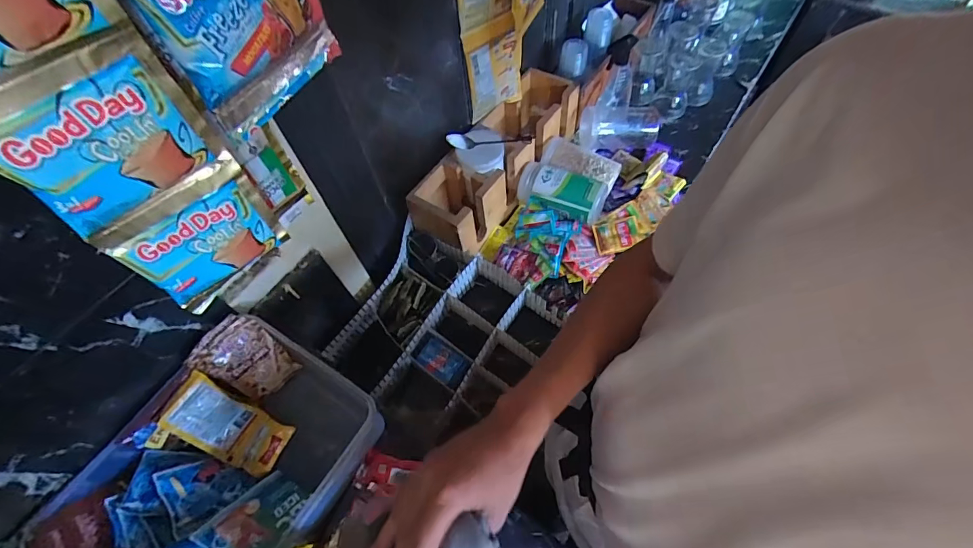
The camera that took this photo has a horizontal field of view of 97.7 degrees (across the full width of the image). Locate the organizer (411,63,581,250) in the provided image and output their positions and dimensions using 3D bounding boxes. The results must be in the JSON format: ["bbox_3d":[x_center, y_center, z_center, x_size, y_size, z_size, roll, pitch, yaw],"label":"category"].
[{"bbox_3d":[0.032,-0.251,0.921,0.140,0.135,0.464,30,66,19],"label":"organizer"}]

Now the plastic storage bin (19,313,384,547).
[{"bbox_3d":[-0.310,0.240,0.512,0.261,0.120,0.309,27,65,18],"label":"plastic storage bin"}]

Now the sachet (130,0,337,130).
[{"bbox_3d":[-0.146,-0.161,0.257,0.017,0.100,0.111,19,63,14],"label":"sachet"}]

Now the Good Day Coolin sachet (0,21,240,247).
[{"bbox_3d":[-0.189,-0.064,0.216,0.008,0.086,0.082,36,68,22],"label":"Good Day Coolin sachet"}]

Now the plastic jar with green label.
[{"bbox_3d":[0.152,-0.167,0.875,0.173,0.081,0.083,27,65,18],"label":"plastic jar with green label"}]

